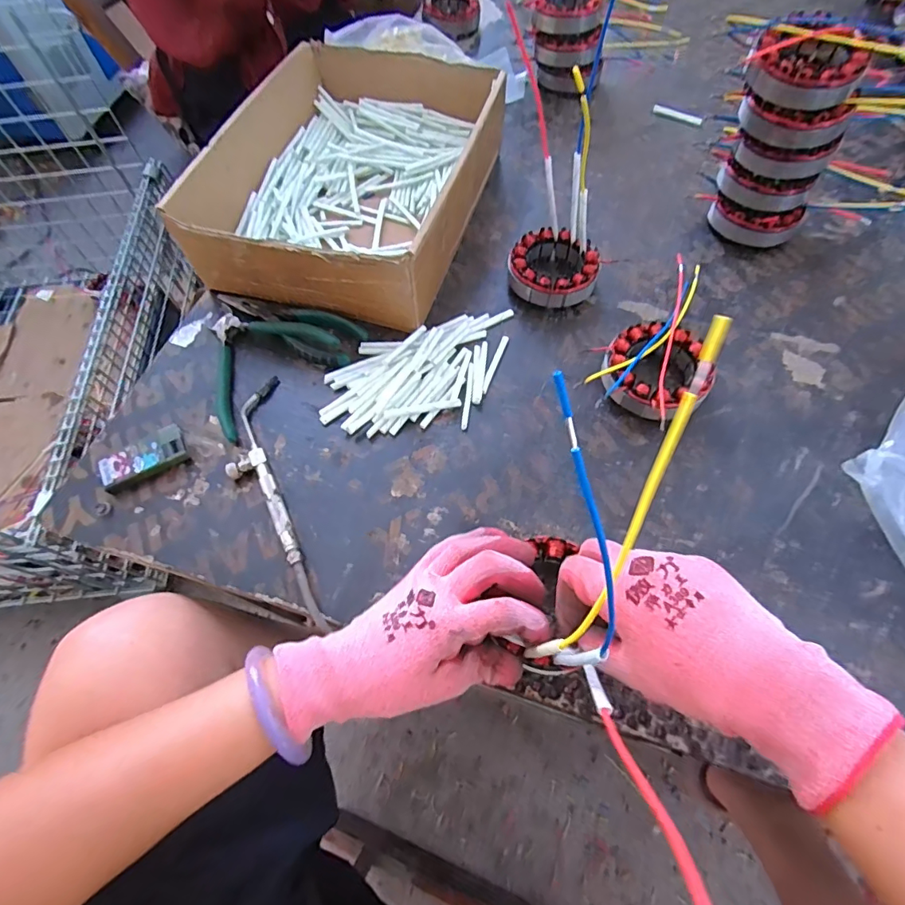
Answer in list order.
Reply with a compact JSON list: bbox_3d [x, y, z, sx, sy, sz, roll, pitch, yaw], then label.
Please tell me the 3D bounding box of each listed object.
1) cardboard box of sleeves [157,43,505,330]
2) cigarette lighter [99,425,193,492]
[{"bbox_3d":[-0.096,-0.291,0.510,0.243,0.086,0.334,16,64,11],"label":"cardboard box of sleeves"},{"bbox_3d":[-0.256,0.006,0.403,0.066,0.014,0.033,-30,65,-13],"label":"cigarette lighter"}]

